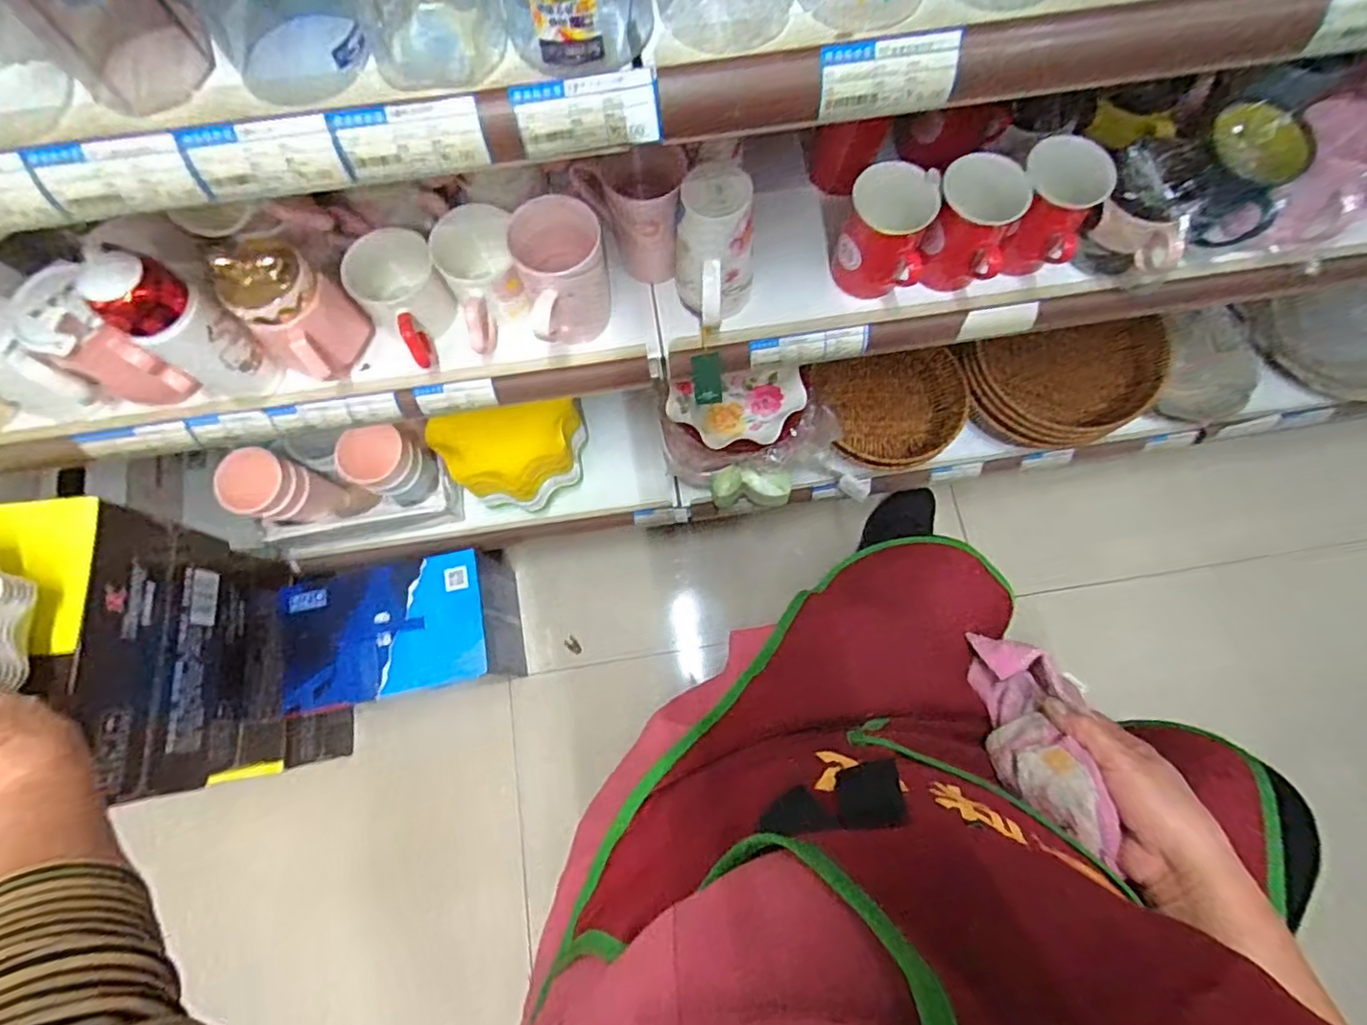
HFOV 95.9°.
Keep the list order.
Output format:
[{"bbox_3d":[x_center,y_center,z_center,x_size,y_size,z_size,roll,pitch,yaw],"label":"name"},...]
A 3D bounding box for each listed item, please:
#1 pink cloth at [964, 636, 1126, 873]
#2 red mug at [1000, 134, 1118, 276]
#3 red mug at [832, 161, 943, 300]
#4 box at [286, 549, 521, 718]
[{"bbox_3d":[0.262,0.166,0.453,0.061,0.042,0.152,1,42,1],"label":"pink cloth"},{"bbox_3d":[0.346,-0.287,0.590,0.077,0.091,0.080,33,77,9],"label":"red mug"},{"bbox_3d":[0.191,-0.263,0.596,0.080,0.104,0.085,0,75,1],"label":"red mug"},{"bbox_3d":[-0.407,0.179,0.923,0.276,0.207,0.180,-11,75,-3],"label":"box"}]

